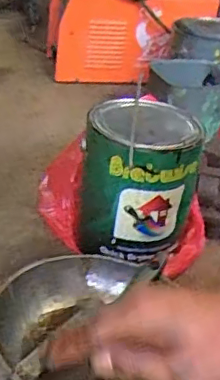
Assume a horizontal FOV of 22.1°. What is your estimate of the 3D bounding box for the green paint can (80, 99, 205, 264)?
[{"bbox_3d":[0.042,-0.005,0.835,0.160,0.206,0.172,14,30,10],"label":"green paint can"}]

